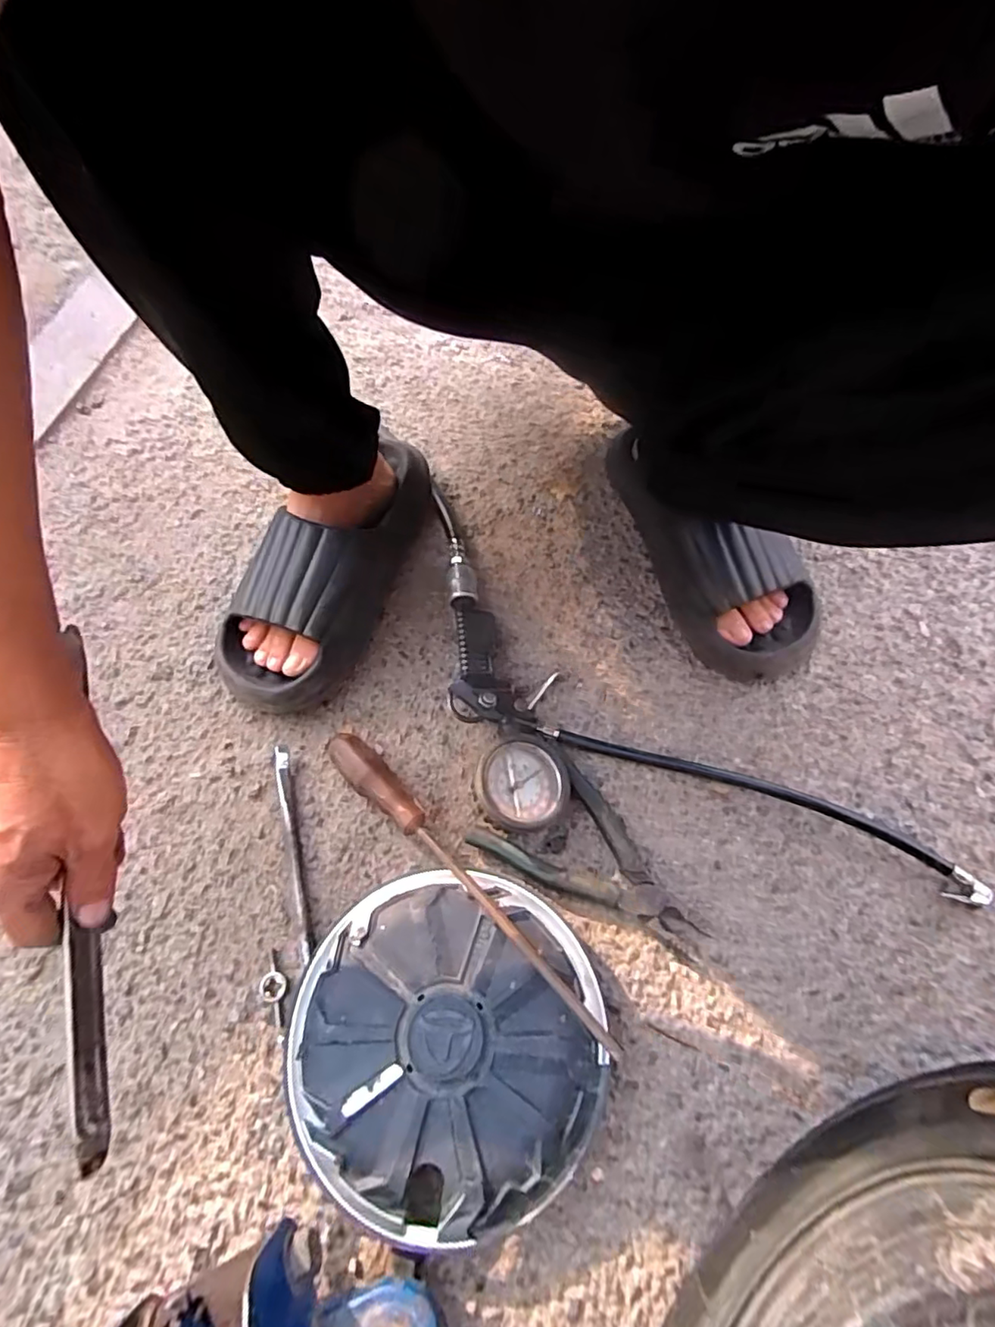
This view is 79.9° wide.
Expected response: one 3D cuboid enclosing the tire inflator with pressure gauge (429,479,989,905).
[{"bbox_3d":[0.066,0.050,0.488,0.511,0.044,0.205,40,70,17],"label":"tire inflator with pressure gauge"}]

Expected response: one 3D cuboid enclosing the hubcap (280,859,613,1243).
[{"bbox_3d":[-0.031,0.245,0.391,0.196,0.047,0.193,0,64,0],"label":"hubcap"}]

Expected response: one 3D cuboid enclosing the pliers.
[{"bbox_3d":[0.074,0.137,0.457,0.173,0.022,0.083,24,66,10],"label":"pliers"}]

